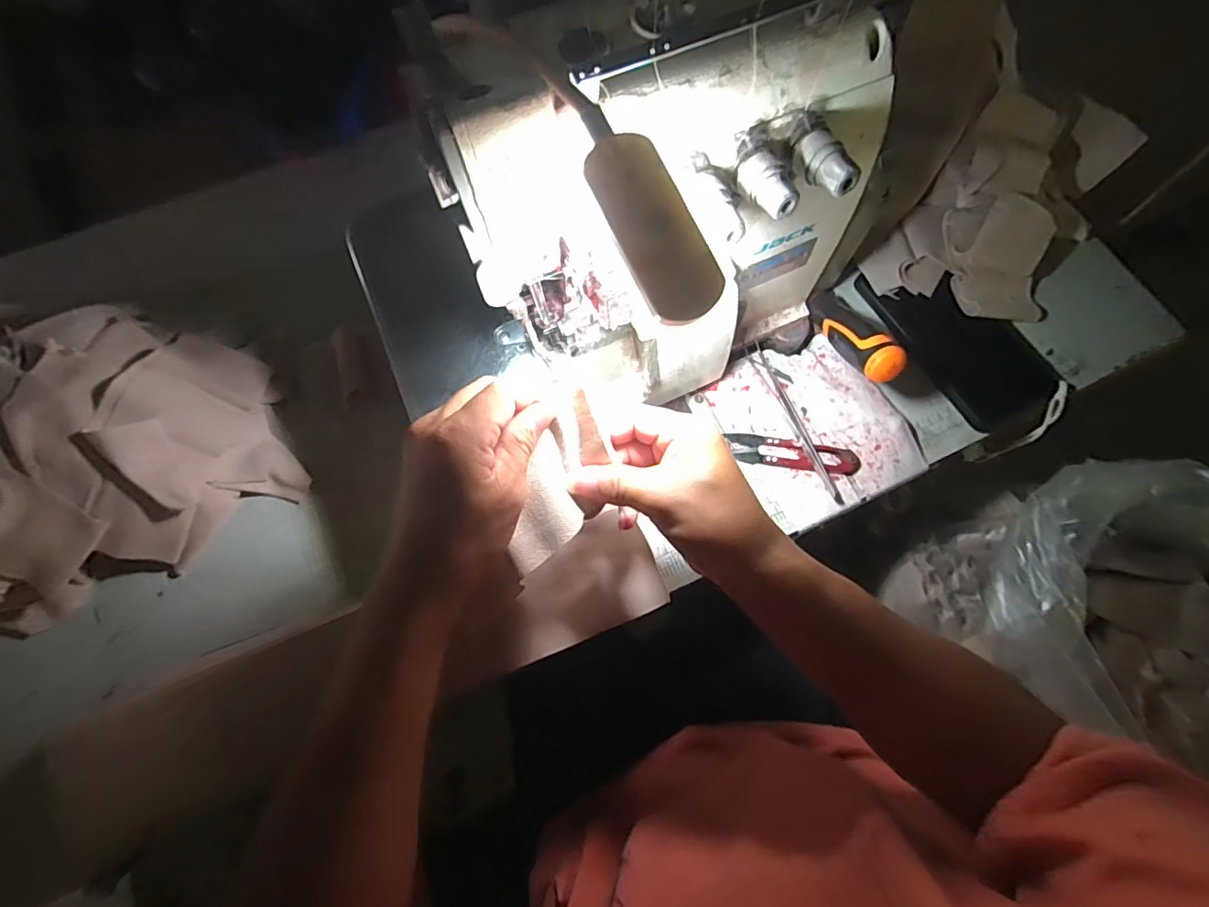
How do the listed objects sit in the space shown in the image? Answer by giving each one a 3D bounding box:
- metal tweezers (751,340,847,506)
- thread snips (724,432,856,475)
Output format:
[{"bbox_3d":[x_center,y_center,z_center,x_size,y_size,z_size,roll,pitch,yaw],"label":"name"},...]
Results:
[{"bbox_3d":[0.153,-0.027,0.419,0.016,0.008,0.146,-21,74,-6],"label":"metal tweezers"},{"bbox_3d":[0.149,0.001,0.412,0.102,0.011,0.024,9,74,3],"label":"thread snips"}]

